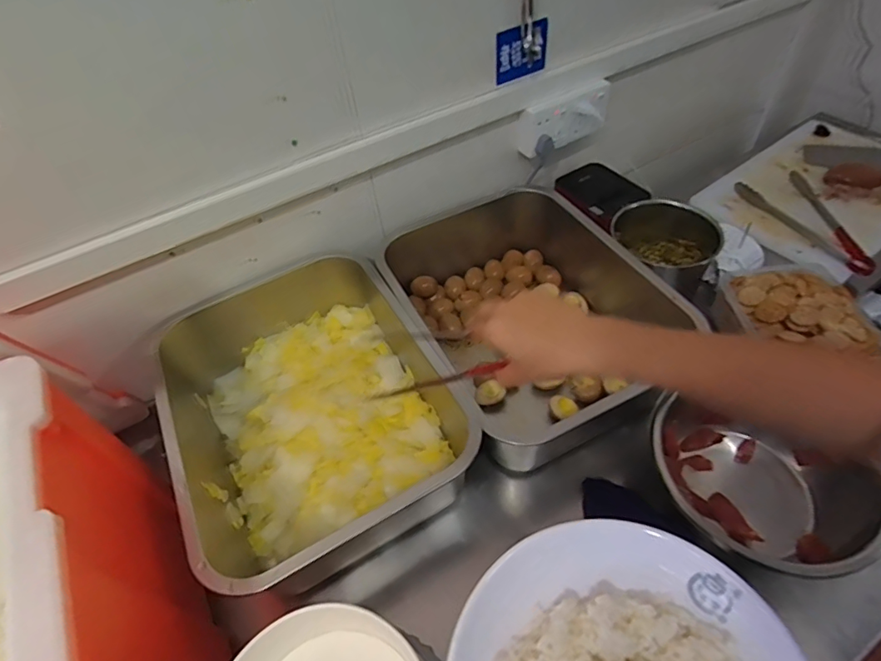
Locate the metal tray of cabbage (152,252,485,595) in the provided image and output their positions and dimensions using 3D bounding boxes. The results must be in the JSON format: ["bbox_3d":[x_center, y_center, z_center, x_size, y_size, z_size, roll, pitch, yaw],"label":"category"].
[{"bbox_3d":[-0.195,0.091,0.725,0.339,0.153,0.479,-26,53,-16],"label":"metal tray of cabbage"}]

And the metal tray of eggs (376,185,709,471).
[{"bbox_3d":[0.120,-0.035,0.791,0.355,0.169,0.488,-25,52,-14],"label":"metal tray of eggs"}]

